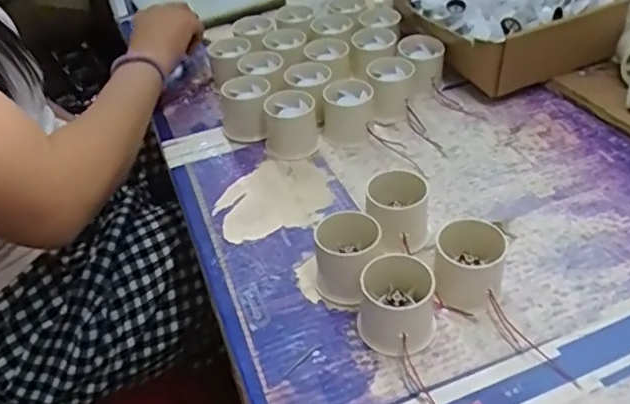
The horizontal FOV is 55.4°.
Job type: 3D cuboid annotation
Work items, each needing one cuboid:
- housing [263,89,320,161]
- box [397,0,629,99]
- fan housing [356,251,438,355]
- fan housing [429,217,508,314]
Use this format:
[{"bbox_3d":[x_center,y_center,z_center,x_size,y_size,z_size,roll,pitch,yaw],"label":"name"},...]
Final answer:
[{"bbox_3d":[-0.025,-0.080,0.618,0.055,0.050,0.055,-24,44,-20],"label":"housing"},{"bbox_3d":[0.214,-0.213,0.707,0.203,0.098,0.214,-24,45,-20],"label":"box"},{"bbox_3d":[0.059,0.073,0.432,0.052,0.047,0.060,3,42,9],"label":"fan housing"},{"bbox_3d":[0.115,0.046,0.451,0.050,0.050,0.051,11,44,18],"label":"fan housing"}]

